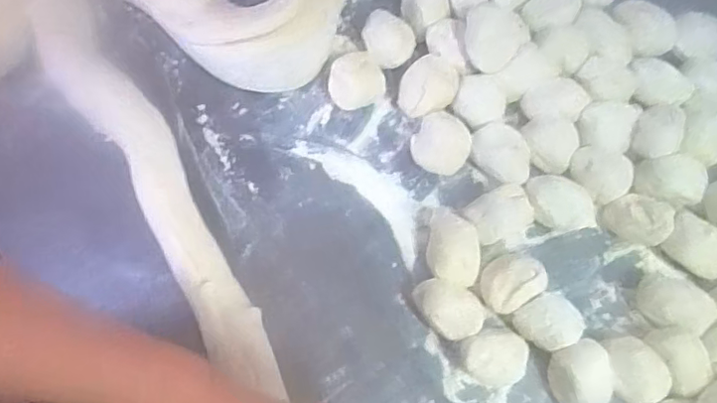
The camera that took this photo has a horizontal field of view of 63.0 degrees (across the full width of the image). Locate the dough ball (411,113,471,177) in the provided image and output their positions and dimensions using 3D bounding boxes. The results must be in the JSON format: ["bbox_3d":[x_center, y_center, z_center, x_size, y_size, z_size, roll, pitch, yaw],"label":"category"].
[{"bbox_3d":[0.075,-0.051,0.526,0.051,0.029,0.051,0,74,2],"label":"dough ball"}]

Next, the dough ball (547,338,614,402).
[{"bbox_3d":[0.175,0.139,0.463,0.043,0.034,0.052,-10,74,-1],"label":"dough ball"}]

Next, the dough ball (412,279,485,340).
[{"bbox_3d":[0.072,0.088,0.477,0.057,0.035,0.037,36,78,11],"label":"dough ball"}]

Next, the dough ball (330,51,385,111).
[{"bbox_3d":[-0.002,-0.110,0.537,0.050,0.028,0.044,-9,74,-1],"label":"dough ball"}]

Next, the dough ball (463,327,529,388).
[{"bbox_3d":[0.107,0.124,0.464,0.050,0.034,0.041,10,74,4],"label":"dough ball"}]

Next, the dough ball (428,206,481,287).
[{"bbox_3d":[0.079,0.037,0.496,0.041,0.029,0.067,0,74,2],"label":"dough ball"}]

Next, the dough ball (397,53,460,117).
[{"bbox_3d":[0.063,-0.102,0.527,0.048,0.031,0.051,0,74,2],"label":"dough ball"}]

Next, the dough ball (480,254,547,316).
[{"bbox_3d":[0.125,0.067,0.484,0.054,0.030,0.041,-32,75,-7],"label":"dough ball"}]

